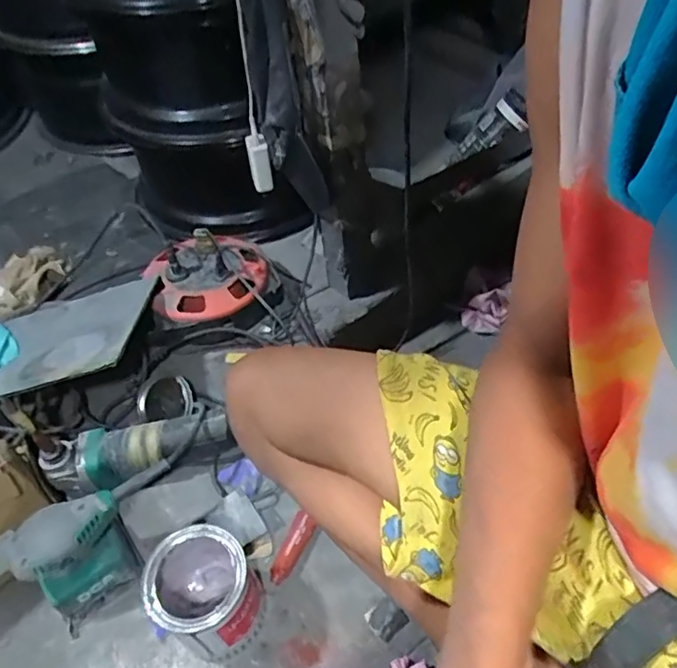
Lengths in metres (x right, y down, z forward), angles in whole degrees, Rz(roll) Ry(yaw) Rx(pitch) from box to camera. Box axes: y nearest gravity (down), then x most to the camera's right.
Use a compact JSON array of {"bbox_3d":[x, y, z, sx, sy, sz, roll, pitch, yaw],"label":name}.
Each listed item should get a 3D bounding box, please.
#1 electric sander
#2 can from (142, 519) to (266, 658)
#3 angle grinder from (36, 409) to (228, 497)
[{"bbox_3d":[-0.303,0.251,0.672,0.119,0.123,0.093,-38,57,-26],"label":"electric sander"},{"bbox_3d":[-0.148,0.283,0.629,0.118,0.129,0.100,7,50,10],"label":"can"},{"bbox_3d":[-0.262,0.159,0.779,0.247,0.074,0.070,-12,49,-6],"label":"angle grinder"}]

